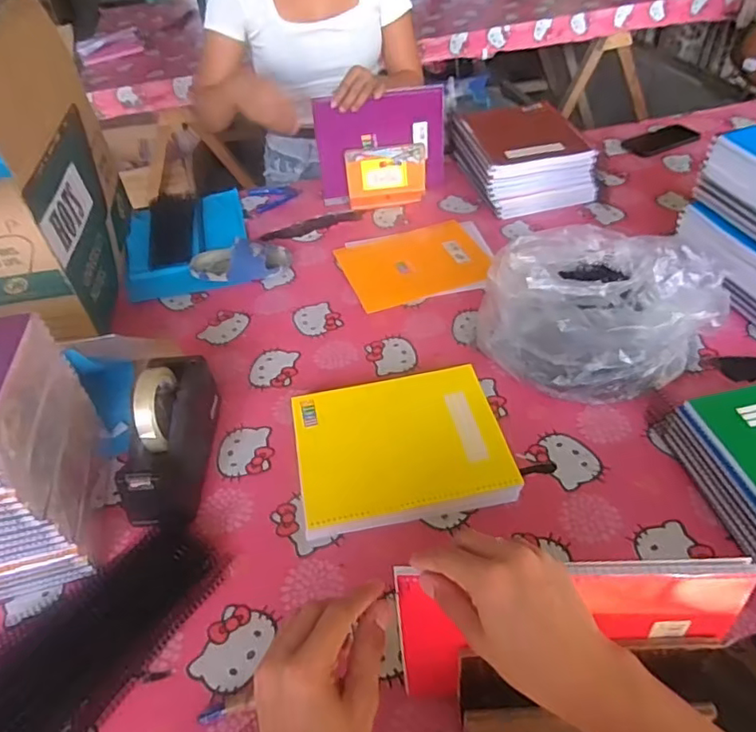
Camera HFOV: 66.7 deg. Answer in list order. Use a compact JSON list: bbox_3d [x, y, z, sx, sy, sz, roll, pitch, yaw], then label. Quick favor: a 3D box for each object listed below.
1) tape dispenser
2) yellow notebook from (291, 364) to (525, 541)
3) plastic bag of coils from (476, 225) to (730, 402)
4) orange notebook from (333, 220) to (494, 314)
[{"bbox_3d":[-0.258,0.084,0.710,0.077,0.123,0.211,-2,44,4],"label":"tape dispenser"},{"bbox_3d":[0.026,0.094,0.721,0.248,0.025,0.202,-11,51,-3],"label":"yellow notebook"},{"bbox_3d":[0.307,-0.081,0.791,0.288,0.157,0.215,-22,47,-17],"label":"plastic bag of coils"},{"bbox_3d":[0.077,-0.185,1.019,0.262,0.013,0.201,-16,45,-10],"label":"orange notebook"}]

